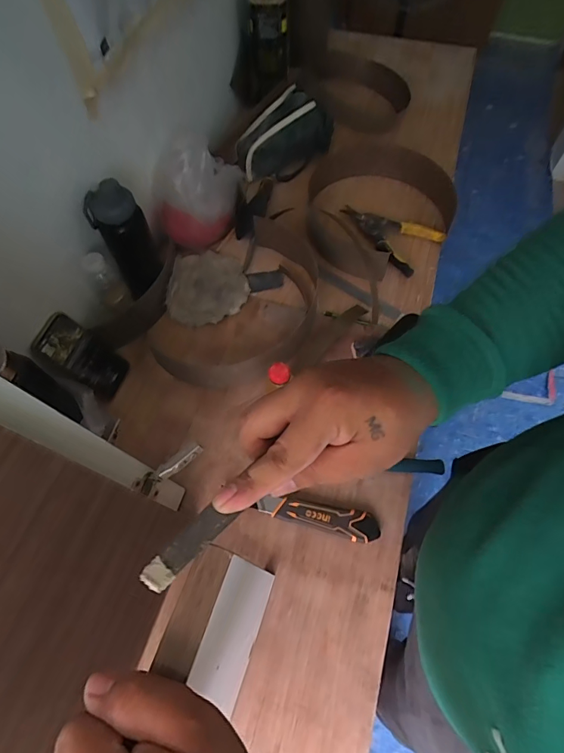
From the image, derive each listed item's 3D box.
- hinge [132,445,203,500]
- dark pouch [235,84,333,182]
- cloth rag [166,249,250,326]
[{"bbox_3d":[-0.160,0.132,0.588,0.102,0.048,0.024,-38,69,-16],"label":"hinge"},{"bbox_3d":[0.006,-0.603,1.024,0.251,0.120,0.141,-33,68,-14],"label":"dark pouch"},{"bbox_3d":[-0.153,-0.197,0.876,0.158,0.028,0.186,7,60,-7],"label":"cloth rag"}]

